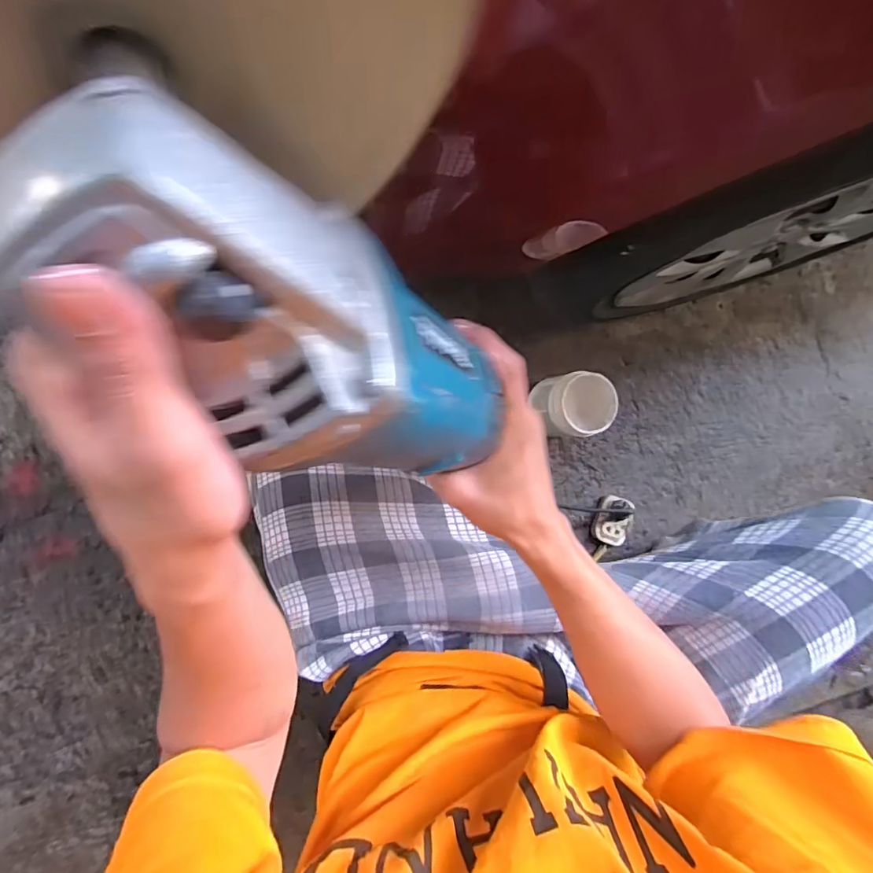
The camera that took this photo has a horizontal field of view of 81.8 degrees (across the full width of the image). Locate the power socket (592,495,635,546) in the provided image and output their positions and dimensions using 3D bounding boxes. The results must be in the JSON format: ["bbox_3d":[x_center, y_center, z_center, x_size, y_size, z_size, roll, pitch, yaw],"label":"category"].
[{"bbox_3d":[0.309,0.145,0.878,0.071,0.035,0.086,13,88,-5],"label":"power socket"}]

